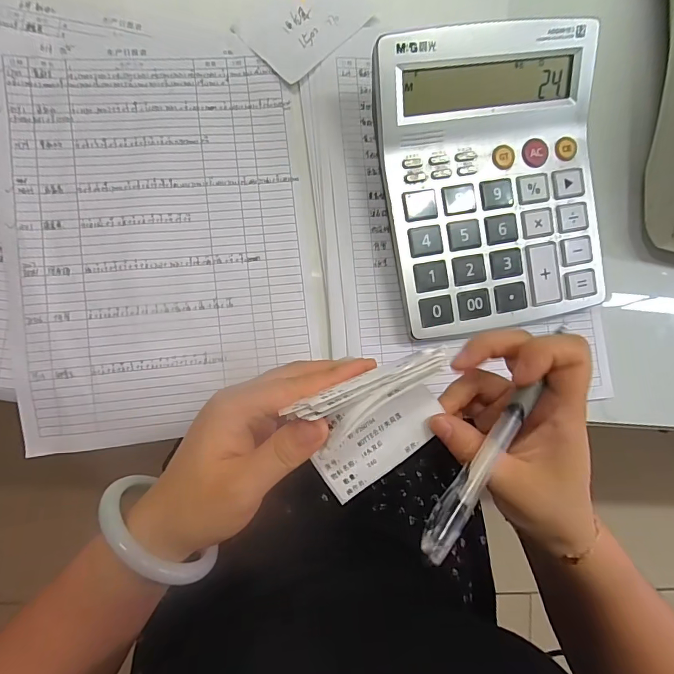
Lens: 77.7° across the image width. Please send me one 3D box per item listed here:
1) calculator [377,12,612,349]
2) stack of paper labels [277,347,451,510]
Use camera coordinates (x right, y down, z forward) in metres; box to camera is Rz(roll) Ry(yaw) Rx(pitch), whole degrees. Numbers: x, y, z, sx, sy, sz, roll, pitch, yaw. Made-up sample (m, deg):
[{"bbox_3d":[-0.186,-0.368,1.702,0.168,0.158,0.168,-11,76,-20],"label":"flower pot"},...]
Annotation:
[{"bbox_3d":[0.114,-0.107,0.300,0.160,0.061,0.193,-12,88,-8],"label":"calculator"},{"bbox_3d":[0.023,0.044,0.200,0.073,0.050,0.060,-23,90,-8],"label":"stack of paper labels"}]

